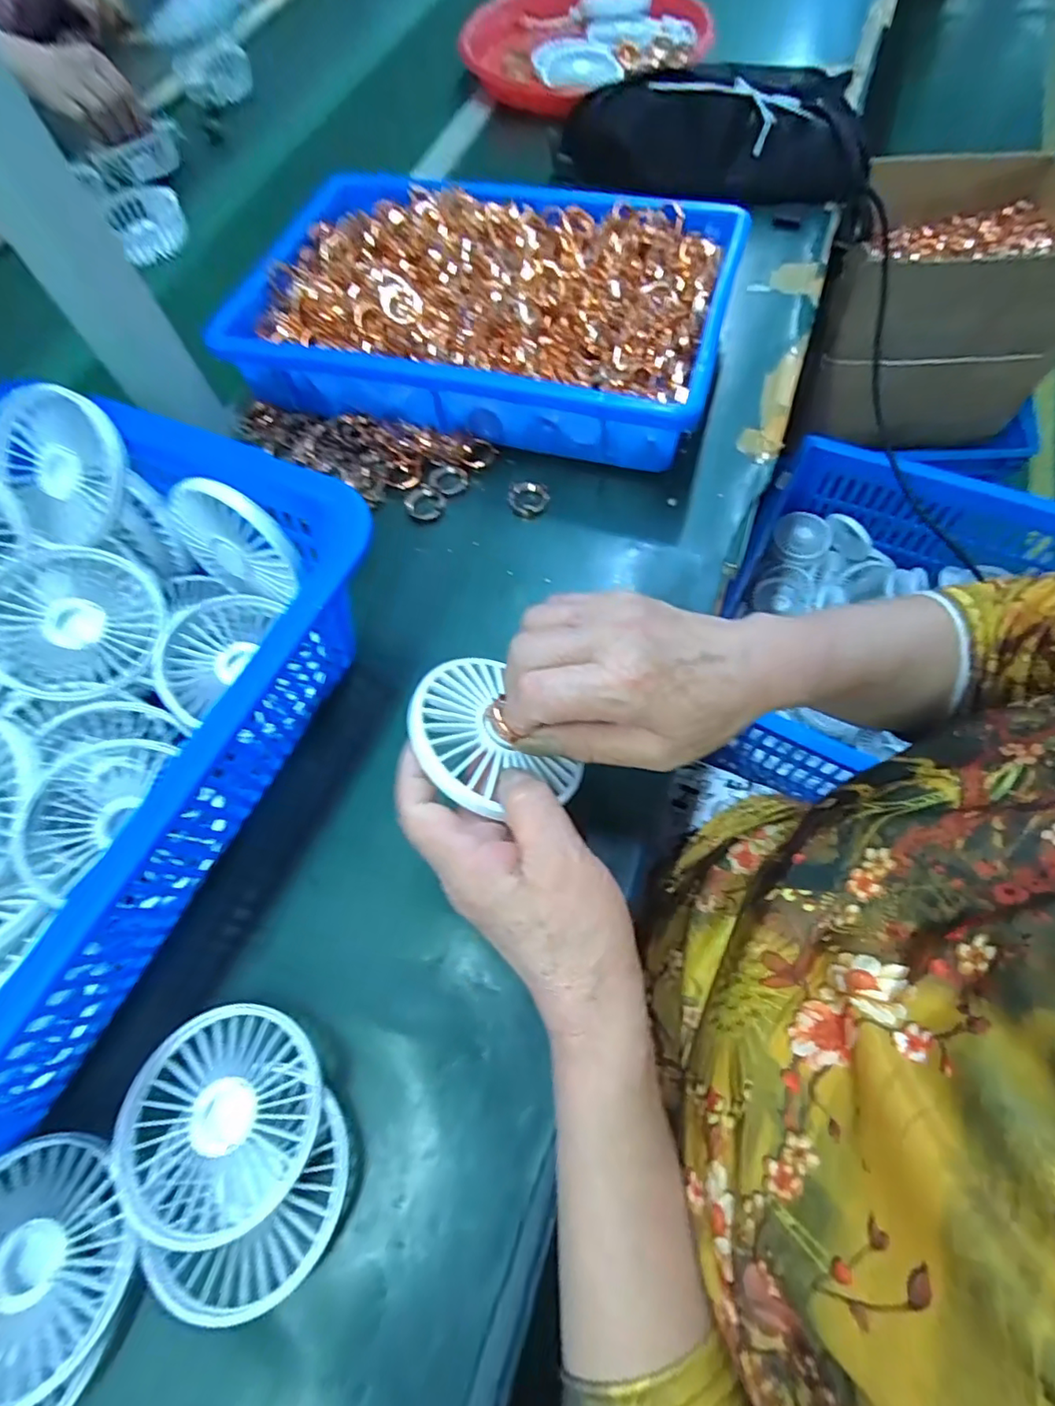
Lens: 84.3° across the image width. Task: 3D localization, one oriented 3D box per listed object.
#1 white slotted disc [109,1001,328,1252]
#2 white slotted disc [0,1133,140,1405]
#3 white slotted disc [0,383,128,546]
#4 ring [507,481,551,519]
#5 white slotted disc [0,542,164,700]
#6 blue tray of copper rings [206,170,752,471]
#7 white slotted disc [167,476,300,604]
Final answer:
[{"bbox_3d":[-0.143,0.190,0.271,0.090,0.014,0.086,-1,58,2],"label":"white slotted disc"},{"bbox_3d":[-0.218,0.241,0.246,0.087,0.016,0.084,-2,66,5],"label":"white slotted disc"},{"bbox_3d":[-0.267,-0.137,0.332,0.077,0.011,0.080,2,111,6],"label":"white slotted disc"},{"bbox_3d":[0.001,-0.147,0.423,0.029,0.008,0.029,-3,66,5],"label":"ring"},{"bbox_3d":[-0.260,-0.046,0.329,0.091,0.009,0.086,4,77,-18],"label":"white slotted disc"},{"bbox_3d":[-0.032,-0.312,0.461,0.361,0.065,0.235,12,68,11],"label":"blue tray of copper rings"},{"bbox_3d":[-0.169,-0.091,0.337,0.068,0.076,0.007,-8,40,32],"label":"white slotted disc"}]

